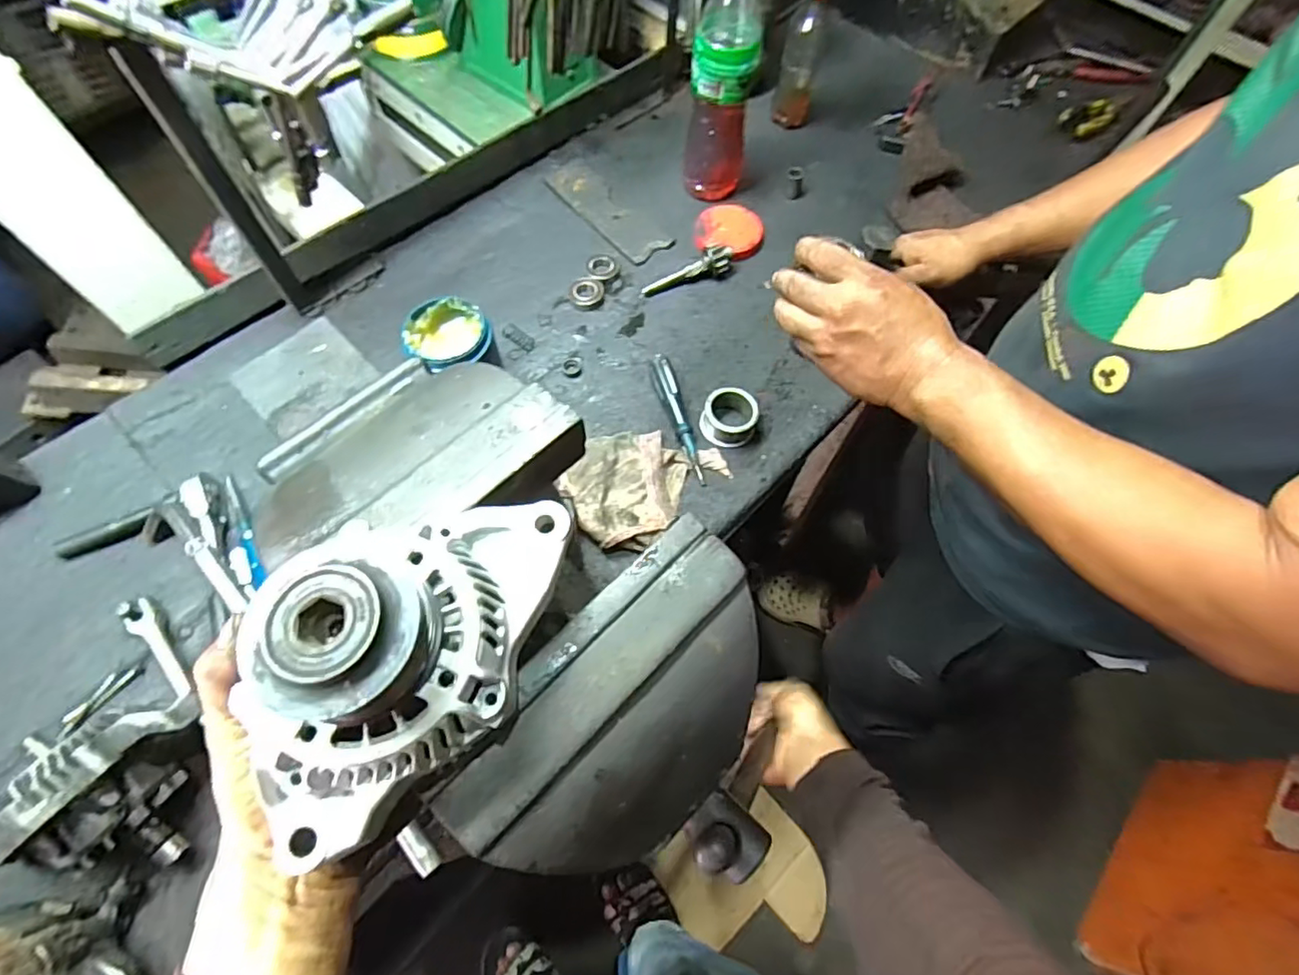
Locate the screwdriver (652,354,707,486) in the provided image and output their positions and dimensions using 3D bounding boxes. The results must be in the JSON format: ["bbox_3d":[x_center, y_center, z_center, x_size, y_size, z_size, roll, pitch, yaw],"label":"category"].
[{"bbox_3d":[0.037,-0.080,0.676,0.022,0.030,0.158,-18,68,-10],"label":"screwdriver"}]

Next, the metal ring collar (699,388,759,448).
[{"bbox_3d":[0.092,-0.081,0.678,0.062,0.039,0.055,21,67,7],"label":"metal ring collar"}]

